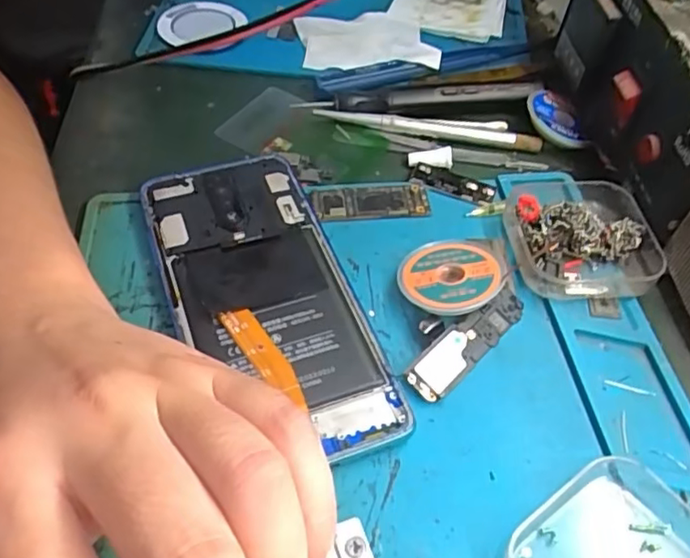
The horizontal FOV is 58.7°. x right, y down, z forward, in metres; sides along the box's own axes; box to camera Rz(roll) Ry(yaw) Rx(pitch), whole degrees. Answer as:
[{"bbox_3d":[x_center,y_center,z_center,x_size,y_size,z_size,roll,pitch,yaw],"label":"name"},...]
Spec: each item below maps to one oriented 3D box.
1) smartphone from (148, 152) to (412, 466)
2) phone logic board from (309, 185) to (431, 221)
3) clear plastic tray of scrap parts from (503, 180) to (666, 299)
[{"bbox_3d":[-0.037,0.006,0.262,0.071,0.011,0.159,-15,54,-16],"label":"smartphone"},{"bbox_3d":[0.013,-0.039,0.305,0.057,0.005,0.020,-4,52,-8],"label":"phone logic board"},{"bbox_3d":[0.111,-0.020,0.285,0.066,0.022,0.061,2,51,-3],"label":"clear plastic tray of scrap parts"}]

